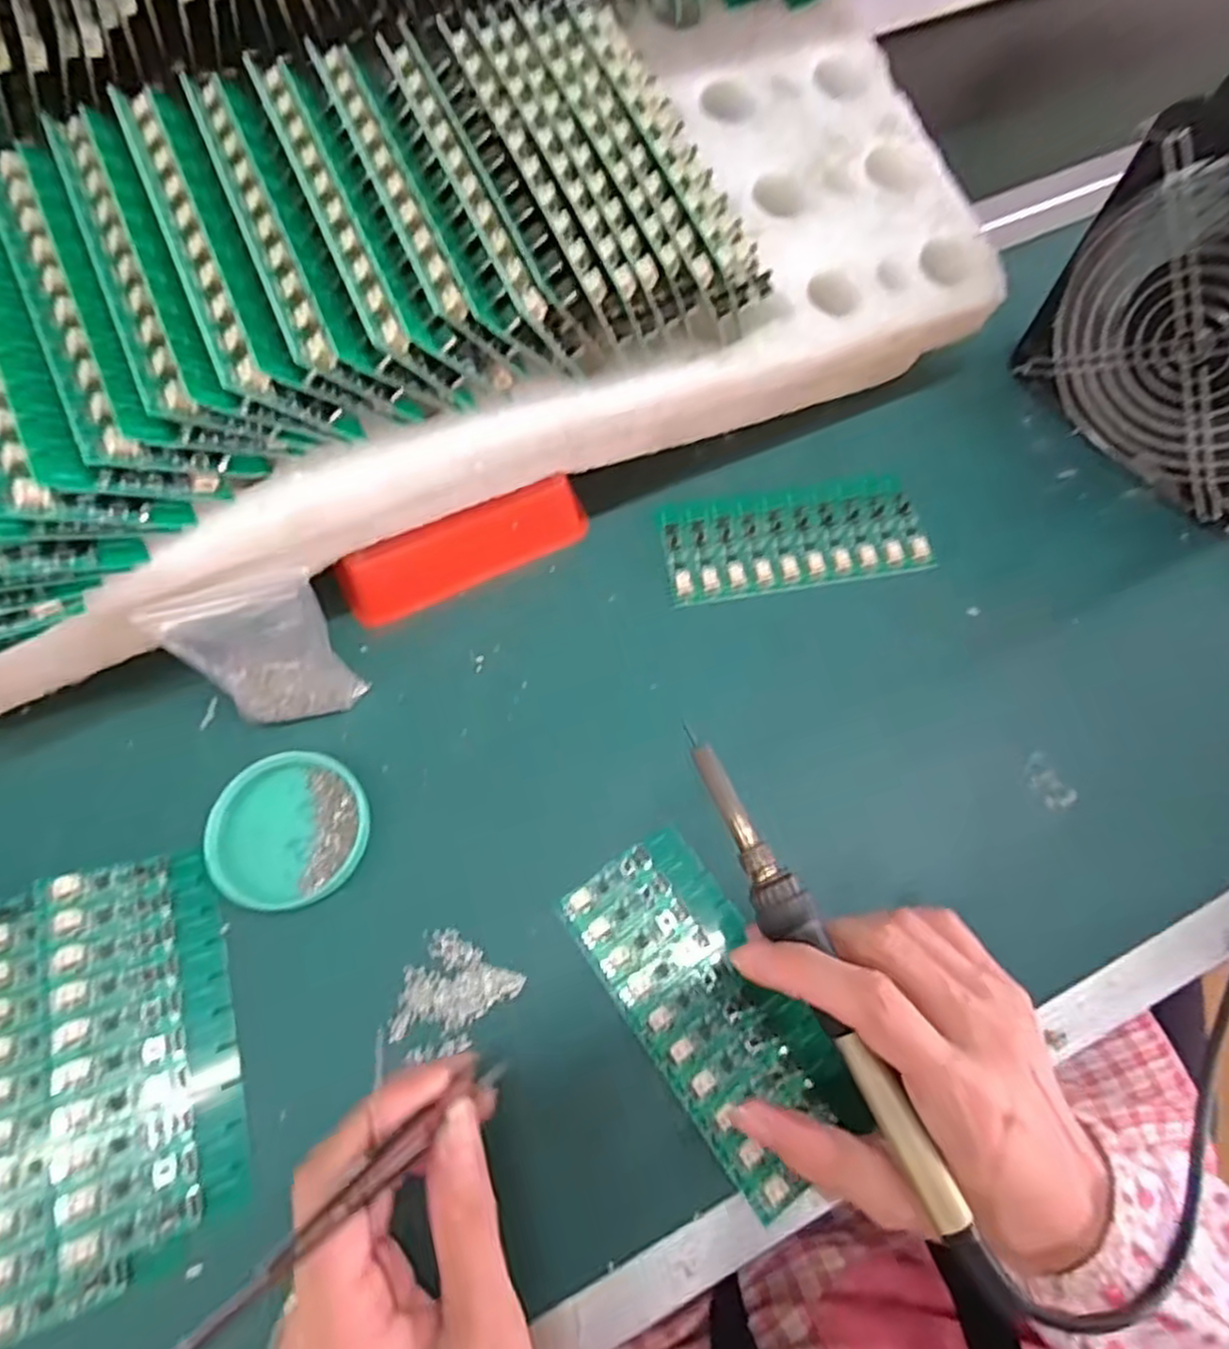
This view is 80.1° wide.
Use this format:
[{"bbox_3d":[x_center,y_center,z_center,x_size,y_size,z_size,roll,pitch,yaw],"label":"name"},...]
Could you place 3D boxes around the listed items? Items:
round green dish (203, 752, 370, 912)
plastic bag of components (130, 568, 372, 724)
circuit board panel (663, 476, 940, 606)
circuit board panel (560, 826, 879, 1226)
[{"bbox_3d":[-0.143,0.067,0.322,0.065,0.011,0.067,0,67,0],"label":"round green dish"},{"bbox_3d":[-0.154,-0.009,0.324,0.064,0.079,0.028,-17,62,-8],"label":"plastic bag of components"},{"bbox_3d":[0.096,-0.075,0.393,0.137,0.005,0.059,-9,67,-4],"label":"circuit board panel"},{"bbox_3d":[0.040,0.134,0.299,0.062,0.006,0.135,-33,69,-12],"label":"circuit board panel"}]

